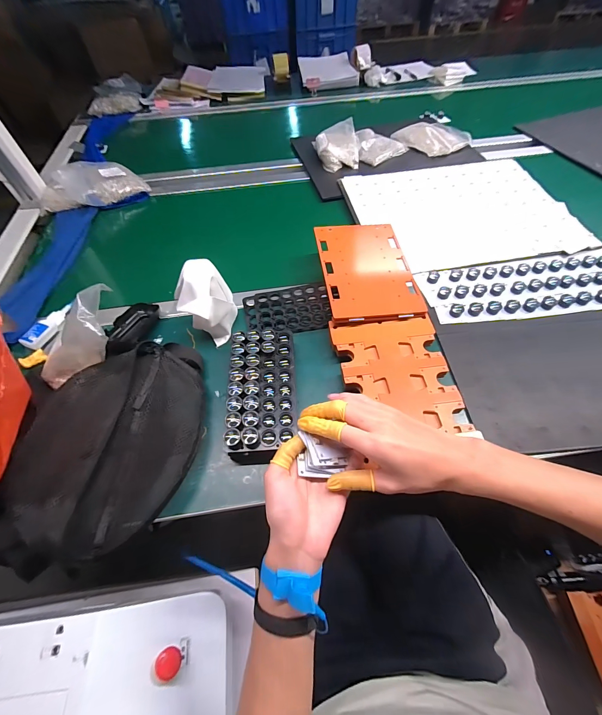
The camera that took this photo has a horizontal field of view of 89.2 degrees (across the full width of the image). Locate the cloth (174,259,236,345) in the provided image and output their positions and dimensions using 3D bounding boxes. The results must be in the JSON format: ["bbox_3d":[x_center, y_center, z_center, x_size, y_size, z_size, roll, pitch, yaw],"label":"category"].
[{"bbox_3d":[-0.159,-0.092,0.513,0.075,0.118,0.081,20,60,14],"label":"cloth"}]

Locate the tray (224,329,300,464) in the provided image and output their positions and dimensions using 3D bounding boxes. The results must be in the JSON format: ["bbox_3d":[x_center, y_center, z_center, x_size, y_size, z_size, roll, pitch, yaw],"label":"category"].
[{"bbox_3d":[-0.056,0.051,0.458,0.096,0.049,0.200,-3,57,1],"label":"tray"}]

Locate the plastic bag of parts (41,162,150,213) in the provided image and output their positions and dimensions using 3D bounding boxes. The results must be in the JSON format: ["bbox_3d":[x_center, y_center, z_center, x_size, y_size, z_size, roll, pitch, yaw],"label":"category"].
[{"bbox_3d":[-0.561,-0.461,0.808,0.250,0.055,0.182,-31,61,-17],"label":"plastic bag of parts"}]

